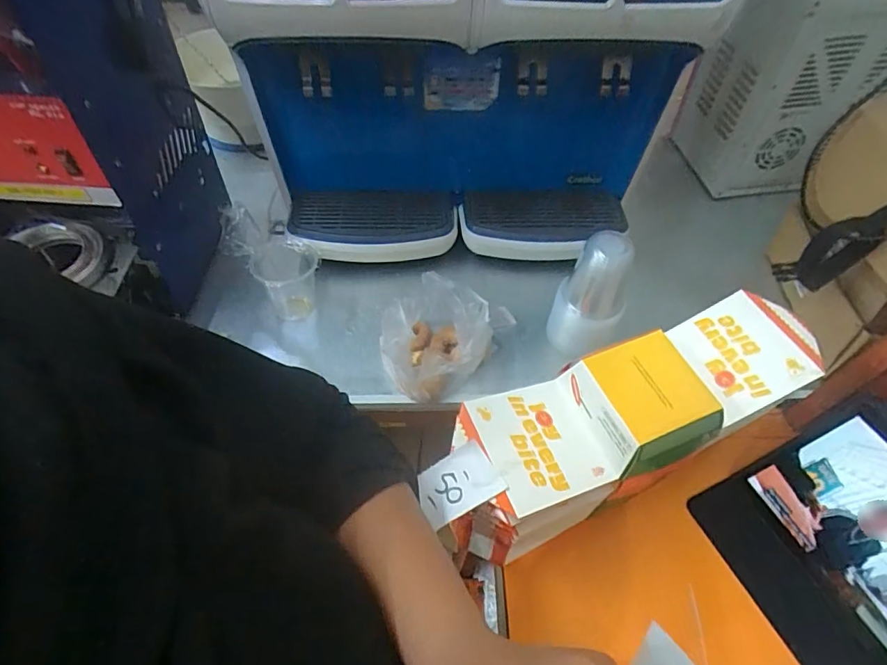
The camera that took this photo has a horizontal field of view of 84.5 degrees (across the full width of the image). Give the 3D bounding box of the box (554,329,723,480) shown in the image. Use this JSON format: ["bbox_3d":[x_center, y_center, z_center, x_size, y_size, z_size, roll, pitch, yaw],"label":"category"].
[{"bbox_3d":[0.177,0.063,0.444,0.104,0.060,0.111,-19,57,-16],"label":"box"}]

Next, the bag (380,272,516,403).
[{"bbox_3d":[0.016,-0.005,0.644,0.150,0.119,0.170,10,54,5],"label":"bag"}]

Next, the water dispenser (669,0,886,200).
[{"bbox_3d":[0.581,-0.439,0.823,0.272,0.348,0.203,-2,54,-4],"label":"water dispenser"}]

